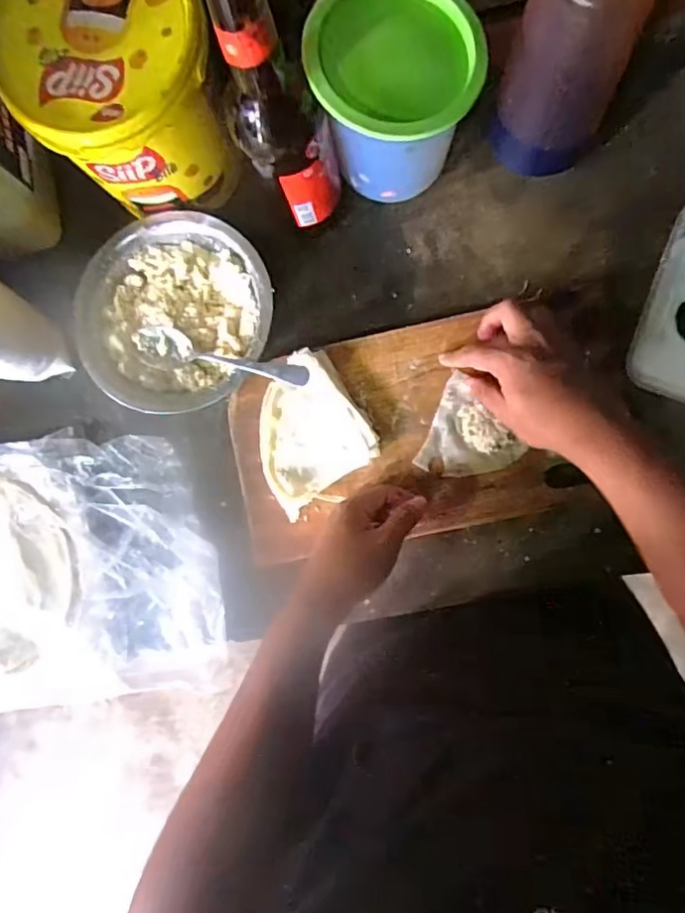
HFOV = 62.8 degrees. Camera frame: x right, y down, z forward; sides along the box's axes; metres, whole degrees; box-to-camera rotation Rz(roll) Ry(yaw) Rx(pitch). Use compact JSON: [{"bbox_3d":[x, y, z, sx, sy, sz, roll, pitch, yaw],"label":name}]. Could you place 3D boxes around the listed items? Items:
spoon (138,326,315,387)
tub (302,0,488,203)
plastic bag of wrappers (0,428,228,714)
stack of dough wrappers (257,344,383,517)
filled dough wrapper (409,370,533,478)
[{"bbox_3d":[-0.109,-0.092,0.514,0.168,0.027,0.026,15,92,15],"label":"spoon"},{"bbox_3d":[0.039,-0.285,0.458,0.121,0.142,0.103,-7,87,6],"label":"tub"},{"bbox_3d":[-0.304,0.118,0.542,0.352,0.046,0.255,-10,86,6],"label":"plastic bag of wrappers"},{"bbox_3d":[-0.033,-0.021,0.517,0.108,0.017,0.121,-34,84,4],"label":"stack of dough wrappers"},{"bbox_3d":[0.122,-0.018,0.510,0.085,0.017,0.088,22,92,0],"label":"filled dough wrapper"}]

